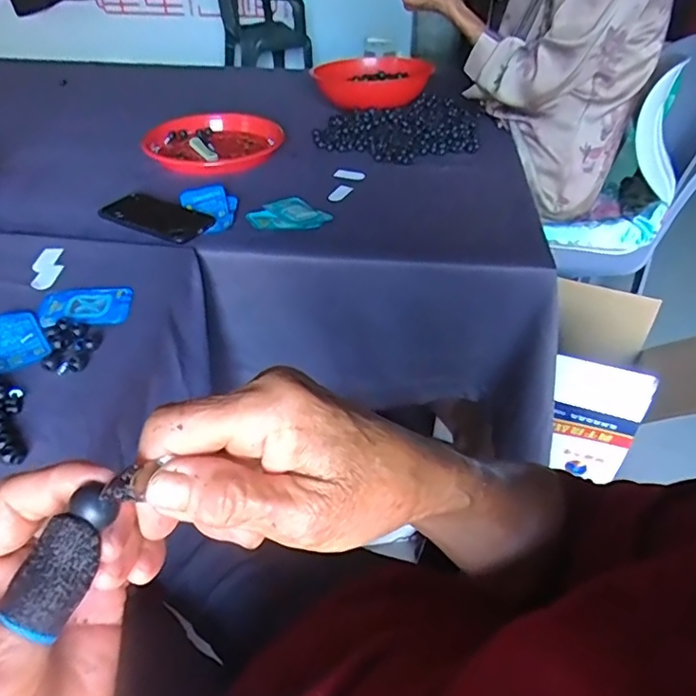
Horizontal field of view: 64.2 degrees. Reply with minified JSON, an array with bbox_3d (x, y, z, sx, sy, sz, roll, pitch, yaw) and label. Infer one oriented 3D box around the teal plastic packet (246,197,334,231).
[{"bbox_3d":[-0.089,-0.192,0.803,0.109,0.014,0.085,-16,44,-19],"label":"teal plastic packet"}]

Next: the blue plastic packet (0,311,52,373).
[{"bbox_3d":[-0.347,-0.007,0.568,0.067,0.006,0.096,-27,48,-29],"label":"blue plastic packet"}]

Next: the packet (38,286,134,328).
[{"bbox_3d":[-0.294,-0.047,0.620,0.097,0.006,0.068,-4,41,-7],"label":"packet"}]

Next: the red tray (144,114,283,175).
[{"bbox_3d":[-0.245,-0.368,0.985,0.209,0.032,0.206,13,42,13],"label":"red tray"}]

